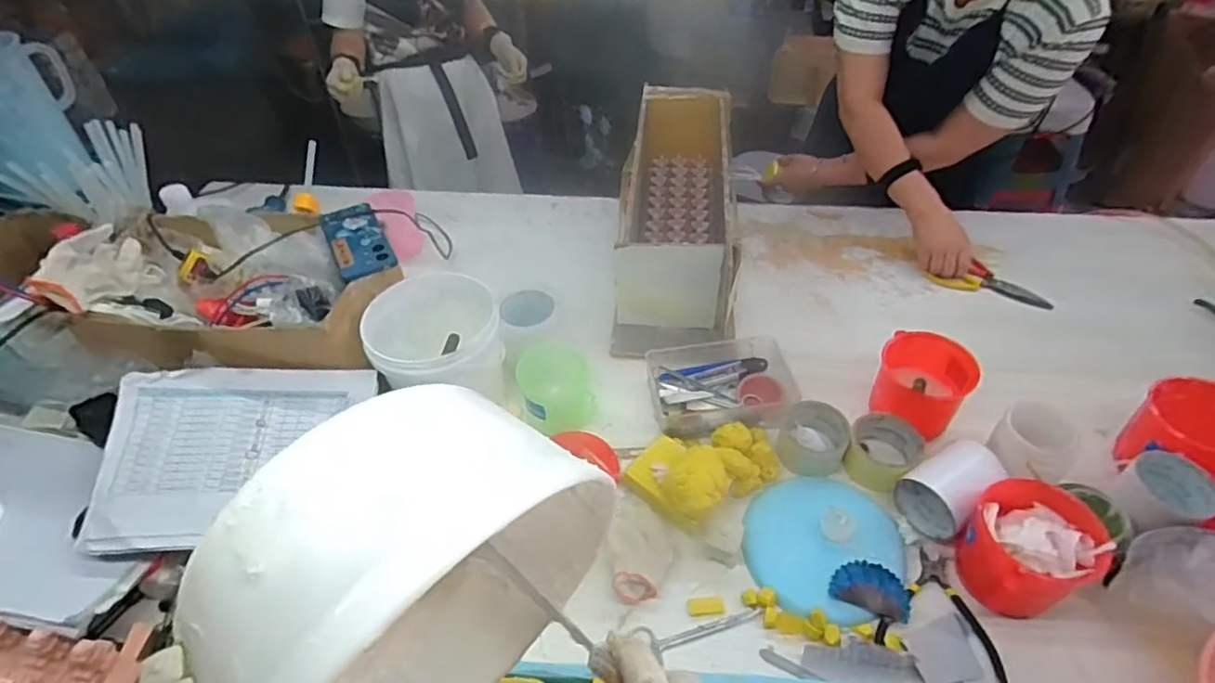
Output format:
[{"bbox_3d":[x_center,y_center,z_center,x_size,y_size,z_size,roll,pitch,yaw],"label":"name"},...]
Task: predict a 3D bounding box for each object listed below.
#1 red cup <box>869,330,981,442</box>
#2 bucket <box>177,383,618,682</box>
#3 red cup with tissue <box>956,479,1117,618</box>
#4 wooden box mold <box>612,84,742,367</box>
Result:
[{"bbox_3d":[0.425,0.065,0.860,0.120,0.119,0.100,25,52,25],"label":"red cup"},{"bbox_3d":[-0.103,0.130,0.345,0.208,0.210,0.097,-34,61,-25],"label":"bucket"},{"bbox_3d":[0.446,0.231,0.681,0.128,0.100,0.115,-24,49,-19],"label":"red cup with tissue"},{"bbox_3d":[0.134,-0.246,1.122,0.183,0.169,0.582,4,46,7],"label":"wooden box mold"}]

